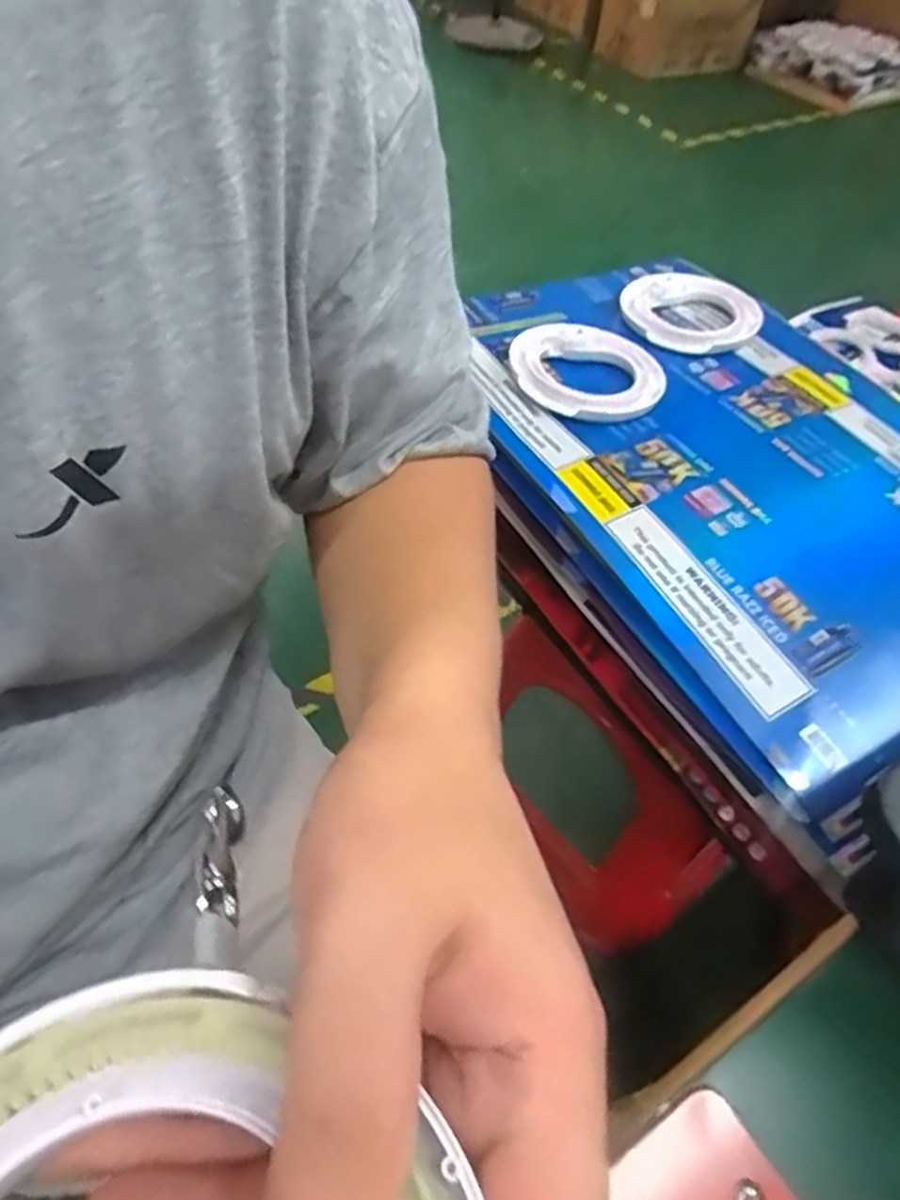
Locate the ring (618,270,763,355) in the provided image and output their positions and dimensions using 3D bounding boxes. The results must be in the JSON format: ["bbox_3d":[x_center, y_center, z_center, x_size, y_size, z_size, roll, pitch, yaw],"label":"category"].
[{"bbox_3d":[0.243,-0.290,0.755,0.127,0.021,0.127,3,51,-3],"label":"ring"}]

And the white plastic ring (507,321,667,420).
[{"bbox_3d":[0.124,-0.202,0.670,0.137,0.025,0.137,3,51,-3],"label":"white plastic ring"}]

